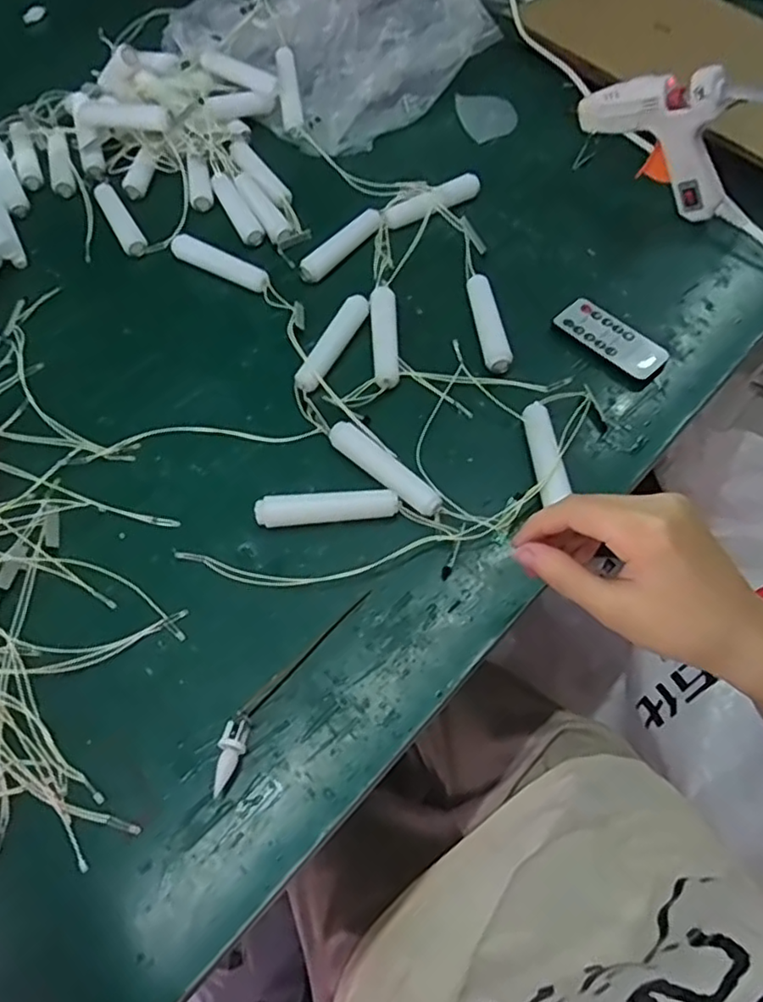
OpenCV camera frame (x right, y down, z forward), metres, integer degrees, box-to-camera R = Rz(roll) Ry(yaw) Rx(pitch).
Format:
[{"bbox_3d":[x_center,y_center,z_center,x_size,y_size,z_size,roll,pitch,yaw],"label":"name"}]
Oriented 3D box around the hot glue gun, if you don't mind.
[{"bbox_3d":[0.224,-0.303,0.523,0.023,0.098,0.136,-41,68,-19],"label":"hot glue gun"}]

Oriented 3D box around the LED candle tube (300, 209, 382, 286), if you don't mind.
[{"bbox_3d":[-0.031,-0.210,0.524,0.022,0.018,0.089,39,68,20],"label":"LED candle tube"}]

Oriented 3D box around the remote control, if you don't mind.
[{"bbox_3d":[0.169,-0.119,0.479,0.042,0.010,0.083,-40,68,-19],"label":"remote control"}]

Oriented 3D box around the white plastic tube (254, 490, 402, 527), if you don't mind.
[{"bbox_3d":[-0.034,0.004,0.411,0.088,0.014,0.019,-5,61,-2],"label":"white plastic tube"}]

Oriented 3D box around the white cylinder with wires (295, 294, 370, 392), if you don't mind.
[{"bbox_3d":[-0.035,-0.117,0.476,0.020,0.013,0.090,24,64,13],"label":"white cylinder with wires"}]

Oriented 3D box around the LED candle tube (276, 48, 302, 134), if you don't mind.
[{"bbox_3d":[-0.088,-0.391,0.615,0.018,0.013,0.093,-8,80,-3],"label":"LED candle tube"}]

